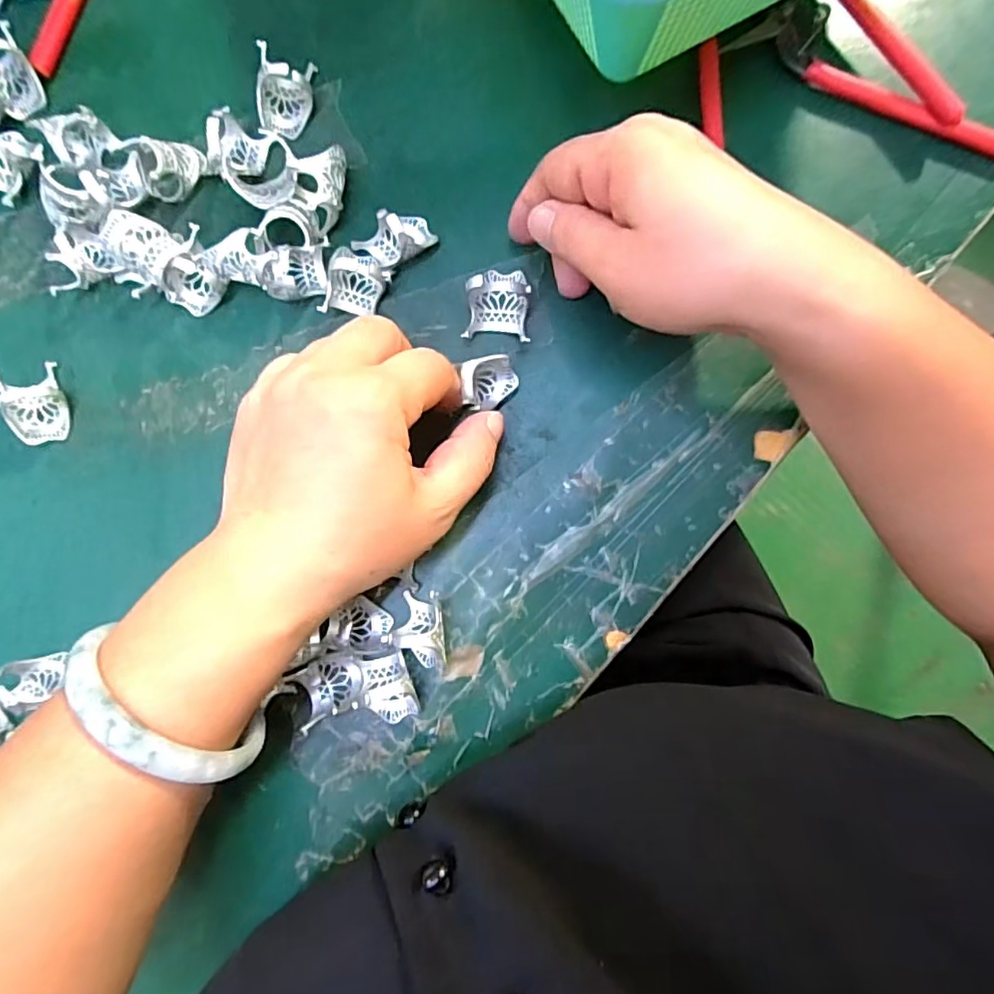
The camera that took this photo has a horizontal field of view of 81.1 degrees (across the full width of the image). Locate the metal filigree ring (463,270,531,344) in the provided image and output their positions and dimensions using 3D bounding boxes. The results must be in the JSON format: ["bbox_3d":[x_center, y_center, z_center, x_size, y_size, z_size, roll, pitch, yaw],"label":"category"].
[{"bbox_3d":[0.000,-0.087,0.263,0.028,0.010,0.033,5,88,2],"label":"metal filigree ring"}]

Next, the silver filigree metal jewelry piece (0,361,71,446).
[{"bbox_3d":[-0.212,-0.043,0.262,0.019,0.024,0.034,-16,87,1],"label":"silver filigree metal jewelry piece"}]

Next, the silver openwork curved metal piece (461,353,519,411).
[{"bbox_3d":[-0.003,-0.049,0.250,0.024,0.021,0.018,-16,87,1],"label":"silver openwork curved metal piece"}]

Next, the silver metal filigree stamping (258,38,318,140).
[{"bbox_3d":[-0.098,-0.187,0.264,0.022,0.026,0.035,4,88,2],"label":"silver metal filigree stamping"}]

